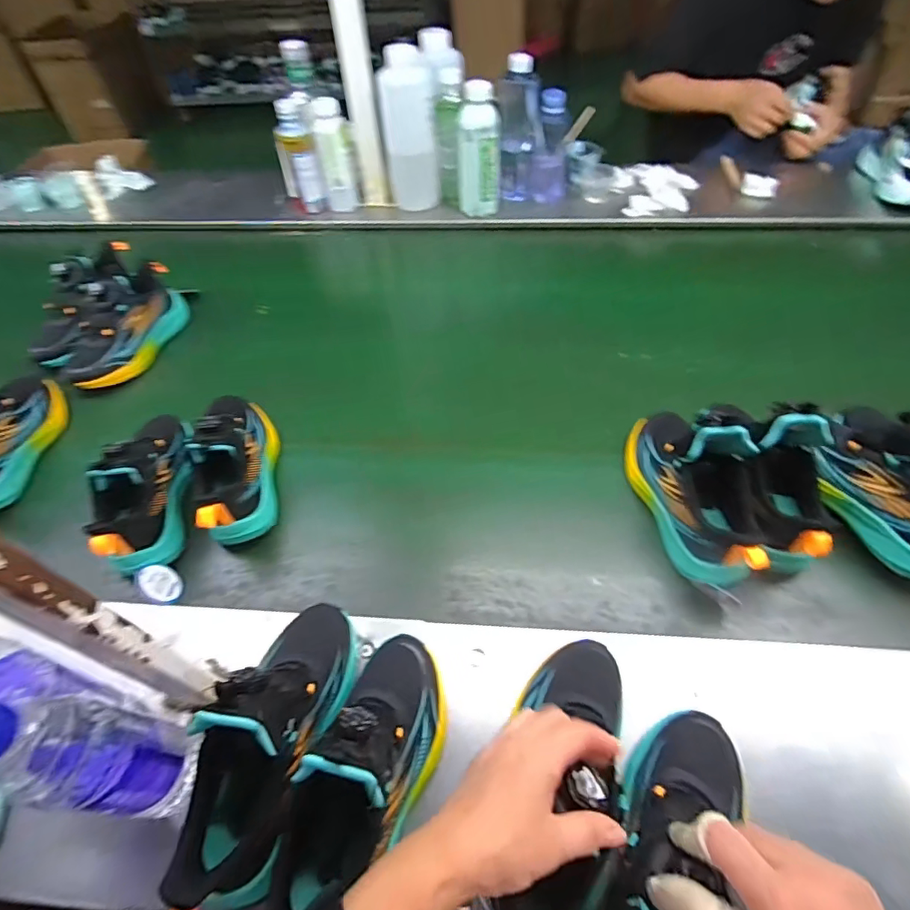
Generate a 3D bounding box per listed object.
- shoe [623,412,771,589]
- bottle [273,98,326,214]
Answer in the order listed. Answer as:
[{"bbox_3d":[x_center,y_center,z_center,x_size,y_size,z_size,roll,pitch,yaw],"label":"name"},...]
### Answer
[{"bbox_3d":[0.259,0.021,0.551,0.081,0.117,0.228,-13,53,-7],"label":"shoe"},{"bbox_3d":[-0.293,-0.551,0.959,0.064,0.171,0.059,-23,54,-14],"label":"bottle"}]

